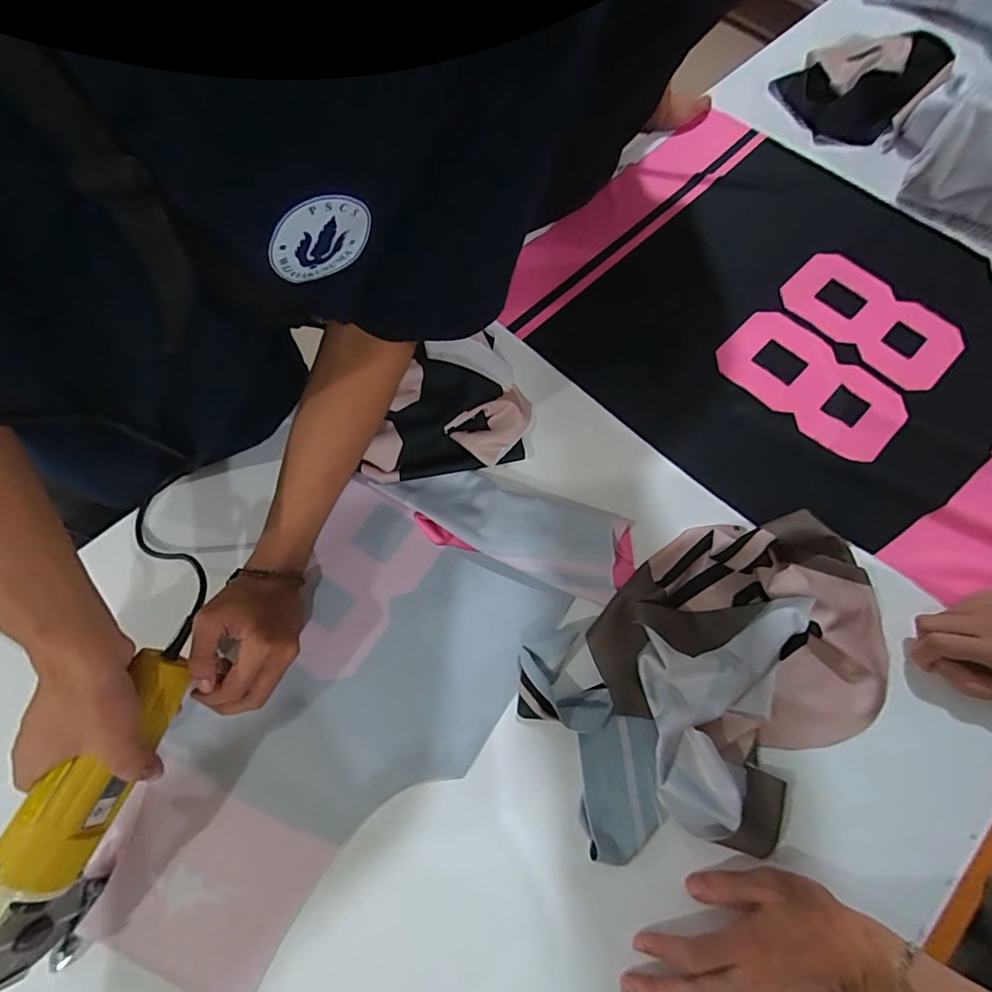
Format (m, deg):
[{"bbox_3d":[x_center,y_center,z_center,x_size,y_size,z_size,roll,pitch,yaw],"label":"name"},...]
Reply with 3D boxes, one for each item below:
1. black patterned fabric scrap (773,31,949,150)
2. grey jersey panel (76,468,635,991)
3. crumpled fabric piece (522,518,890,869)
[{"bbox_3d":[0.578,-0.666,0.821,0.200,0.068,0.194,-36,73,-15],"label":"black patterned fabric scrap"},{"bbox_3d":[-0.127,0.160,0.491,0.252,0.020,0.525,41,74,14],"label":"grey jersey panel"},{"bbox_3d":[0.208,0.160,0.484,0.366,0.042,0.230,-33,72,-14],"label":"crumpled fabric piece"}]

